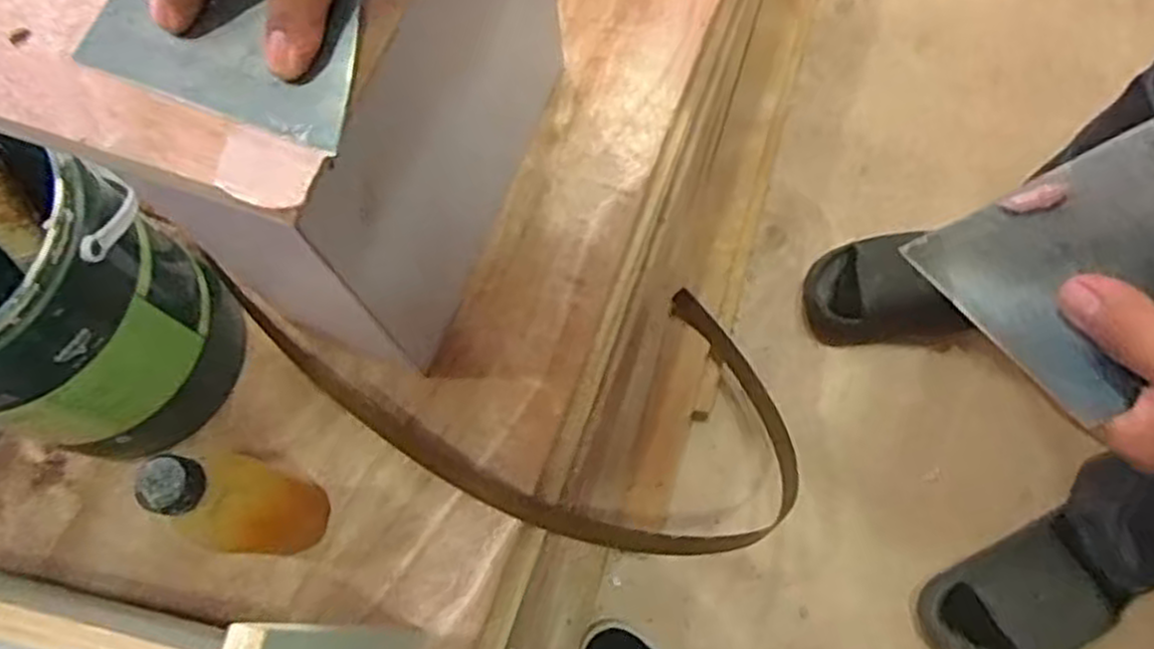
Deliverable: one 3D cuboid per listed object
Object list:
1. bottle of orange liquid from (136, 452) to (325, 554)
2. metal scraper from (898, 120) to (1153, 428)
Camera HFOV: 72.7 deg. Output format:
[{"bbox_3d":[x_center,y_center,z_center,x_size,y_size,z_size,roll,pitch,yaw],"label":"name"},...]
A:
[{"bbox_3d":[-0.201,0.114,0.491,0.050,0.188,0.053,0,73,0],"label":"bottle of orange liquid"},{"bbox_3d":[0.206,-0.022,0.310,0.106,0.005,0.094,-28,59,9],"label":"metal scraper"}]

